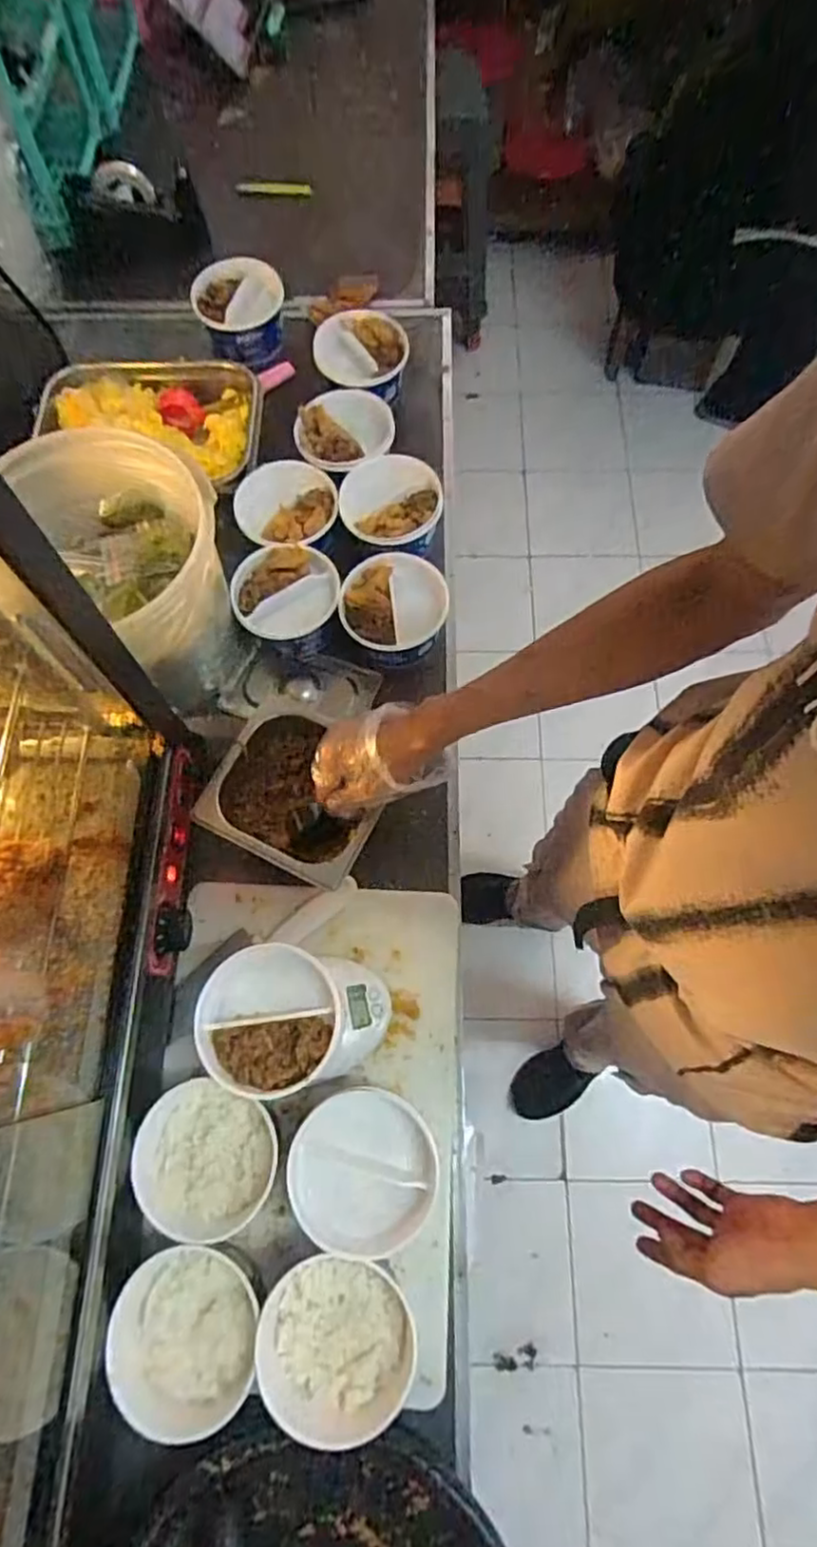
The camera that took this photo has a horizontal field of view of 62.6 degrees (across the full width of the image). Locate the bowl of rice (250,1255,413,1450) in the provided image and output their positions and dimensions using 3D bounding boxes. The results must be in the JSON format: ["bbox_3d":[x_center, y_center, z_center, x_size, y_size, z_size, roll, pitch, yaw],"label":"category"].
[{"bbox_3d":[-0.062,0.475,0.562,0.126,0.045,0.119,1,70,-2],"label":"bowl of rice"}]

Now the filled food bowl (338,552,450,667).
[{"bbox_3d":[-0.019,-0.192,0.814,0.122,0.082,0.120,0,70,1],"label":"filled food bowl"}]

